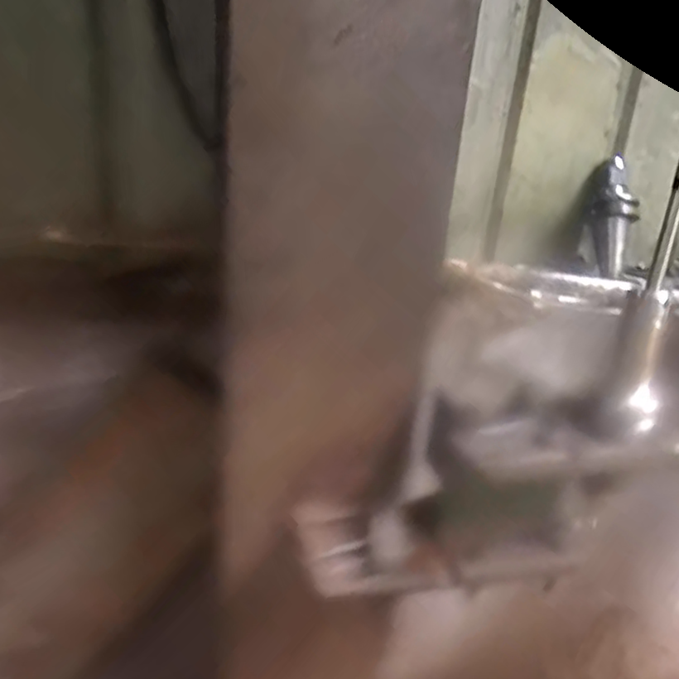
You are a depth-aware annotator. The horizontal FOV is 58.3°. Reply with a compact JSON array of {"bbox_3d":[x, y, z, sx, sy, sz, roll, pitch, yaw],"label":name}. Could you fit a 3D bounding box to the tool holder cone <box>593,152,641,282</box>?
[{"bbox_3d":[0.504,-0.224,1.114,0.085,0.233,0.069,7,-10,5],"label":"tool holder cone"}]

